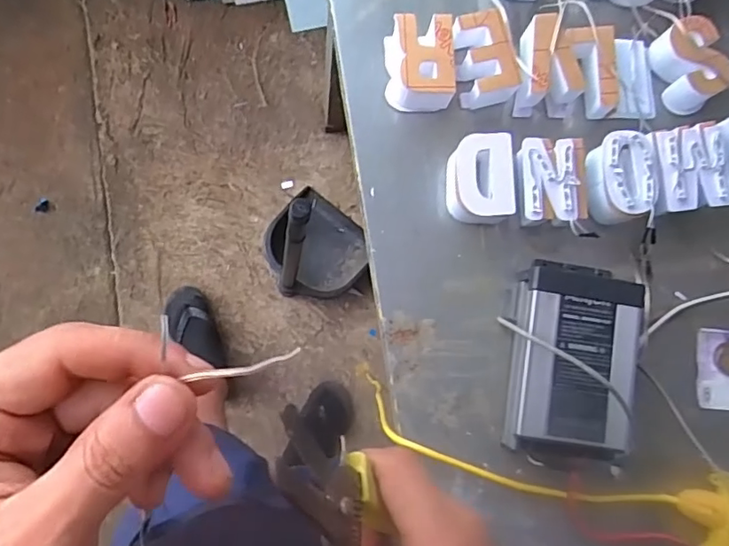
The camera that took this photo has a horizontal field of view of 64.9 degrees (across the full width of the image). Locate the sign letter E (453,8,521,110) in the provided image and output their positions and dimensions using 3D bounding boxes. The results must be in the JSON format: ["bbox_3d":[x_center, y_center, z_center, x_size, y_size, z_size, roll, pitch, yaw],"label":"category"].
[{"bbox_3d":[0.122,-0.222,0.609,0.059,0.056,0.086,-17,86,-3],"label":"sign letter E"}]

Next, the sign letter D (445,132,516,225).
[{"bbox_3d":[0.115,-0.094,0.581,0.068,0.035,0.088,-1,85,-5],"label":"sign letter D"}]

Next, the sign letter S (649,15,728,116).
[{"bbox_3d":[0.352,-0.225,0.620,0.062,0.040,0.093,-12,86,-3],"label":"sign letter S"}]

